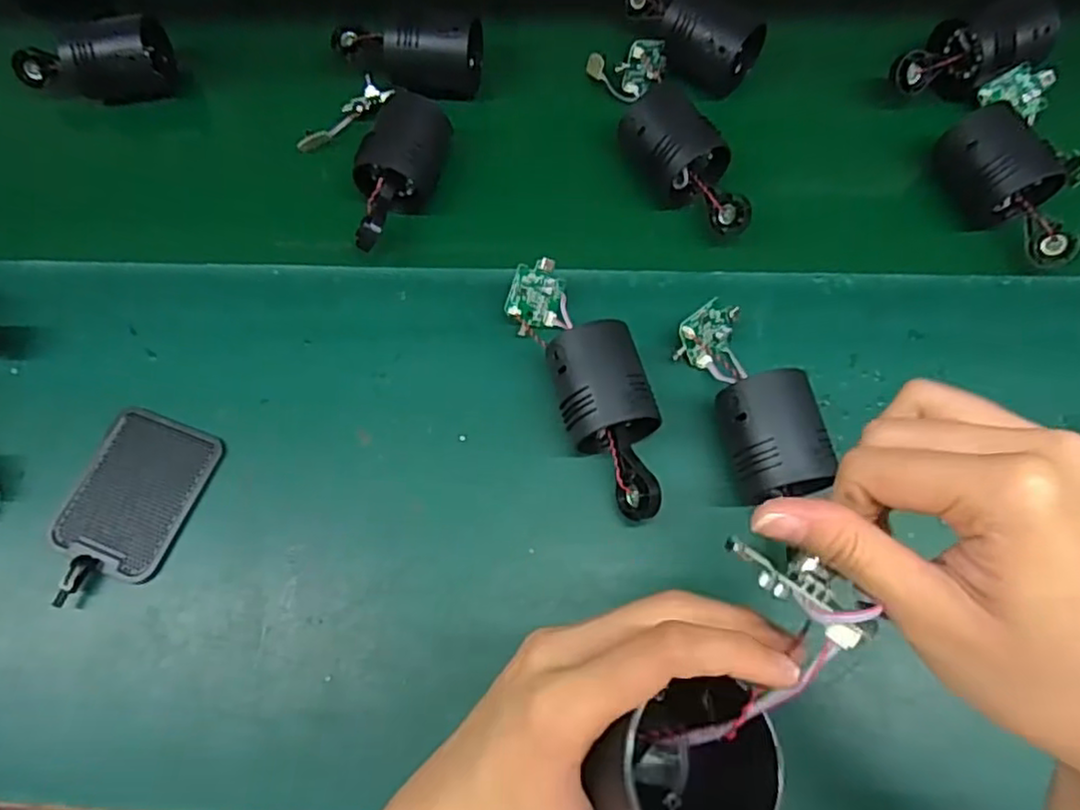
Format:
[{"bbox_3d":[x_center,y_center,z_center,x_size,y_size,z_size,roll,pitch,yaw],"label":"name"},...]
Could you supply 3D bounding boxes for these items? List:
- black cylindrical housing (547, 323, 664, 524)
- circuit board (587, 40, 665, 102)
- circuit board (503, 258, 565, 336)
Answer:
[{"bbox_3d":[0.042,0.011,0.401,0.055,0.053,0.118,-12,70,-2],"label":"black cylindrical housing"},{"bbox_3d":[0.067,-0.263,0.524,0.059,0.034,0.042,5,71,4],"label":"circuit board"},{"bbox_3d":[-0.003,-0.072,0.447,0.036,0.006,0.050,14,97,-16],"label":"circuit board"}]

